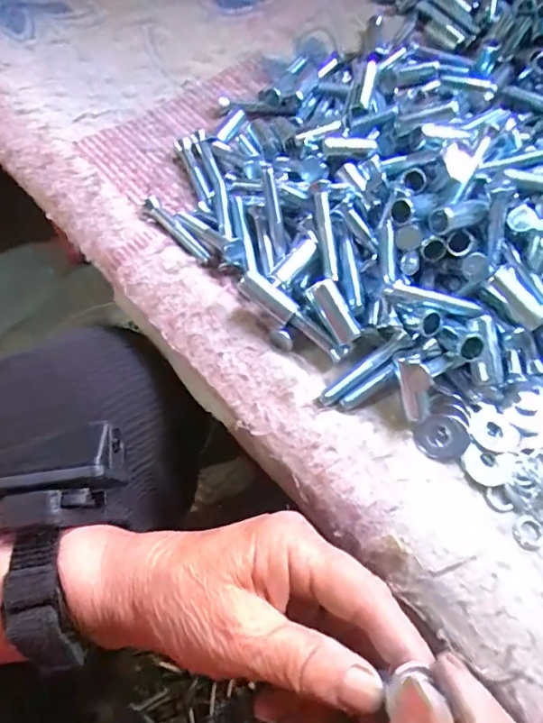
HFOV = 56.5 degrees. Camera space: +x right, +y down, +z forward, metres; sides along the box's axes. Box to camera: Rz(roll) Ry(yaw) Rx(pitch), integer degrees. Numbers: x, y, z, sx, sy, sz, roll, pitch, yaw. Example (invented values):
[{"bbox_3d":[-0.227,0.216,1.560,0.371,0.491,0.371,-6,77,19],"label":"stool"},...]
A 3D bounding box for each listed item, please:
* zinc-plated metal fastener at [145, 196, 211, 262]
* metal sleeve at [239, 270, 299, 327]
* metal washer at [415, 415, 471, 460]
[{"bbox_3d":[-0.055,-0.077,0.297,0.009,0.008,0.056,-39,71,-17],"label":"zinc-plated metal fastener"},{"bbox_3d":[-0.003,-0.034,0.276,0.037,0.012,0.010,36,63,-27],"label":"metal sleeve"},{"bbox_3d":[0.085,0.037,0.250,0.025,0.004,0.022,-1,64,-1],"label":"metal washer"}]

